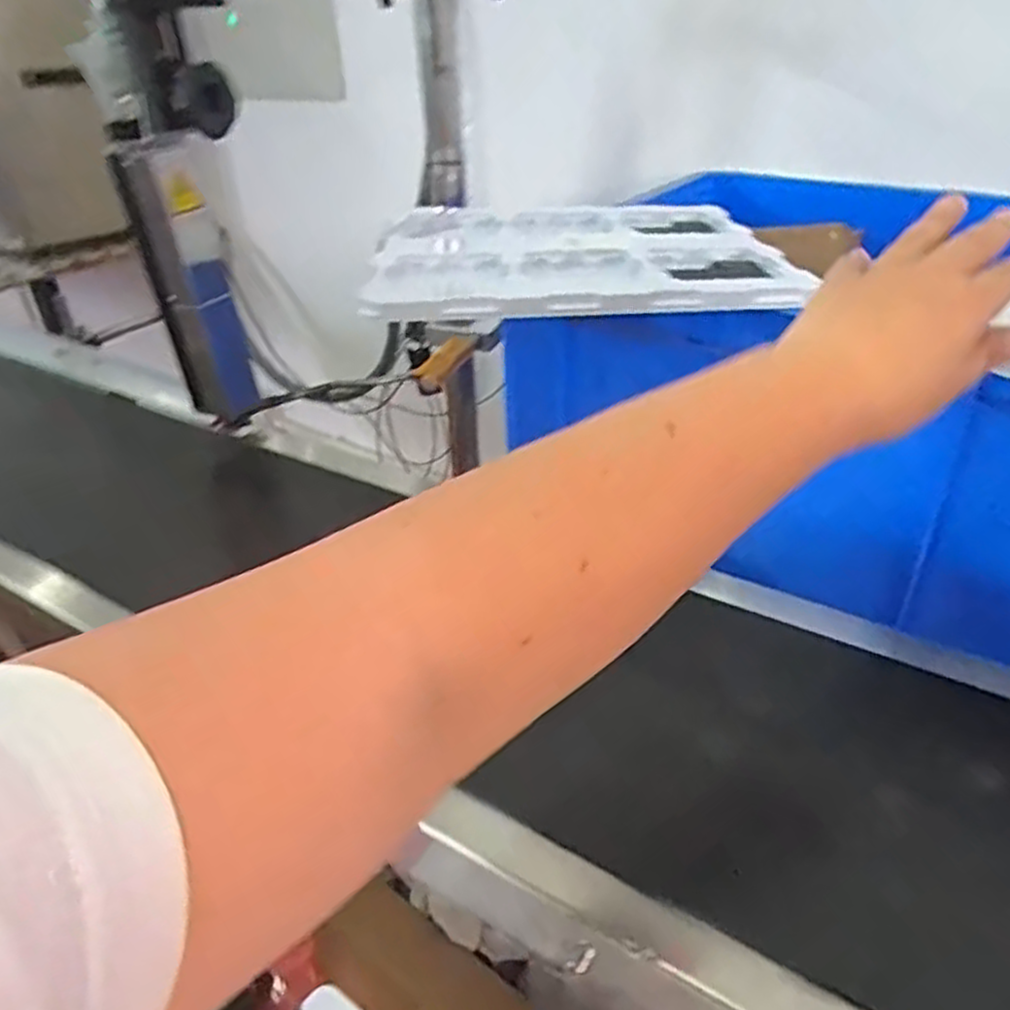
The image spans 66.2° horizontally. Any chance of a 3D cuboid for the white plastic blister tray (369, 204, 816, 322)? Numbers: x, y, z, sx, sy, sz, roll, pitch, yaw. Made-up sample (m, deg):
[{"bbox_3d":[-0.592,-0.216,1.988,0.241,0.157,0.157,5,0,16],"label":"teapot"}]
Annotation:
[{"bbox_3d":[0.055,-0.211,0.643,0.325,0.033,0.315,-1,32,3],"label":"white plastic blister tray"}]

